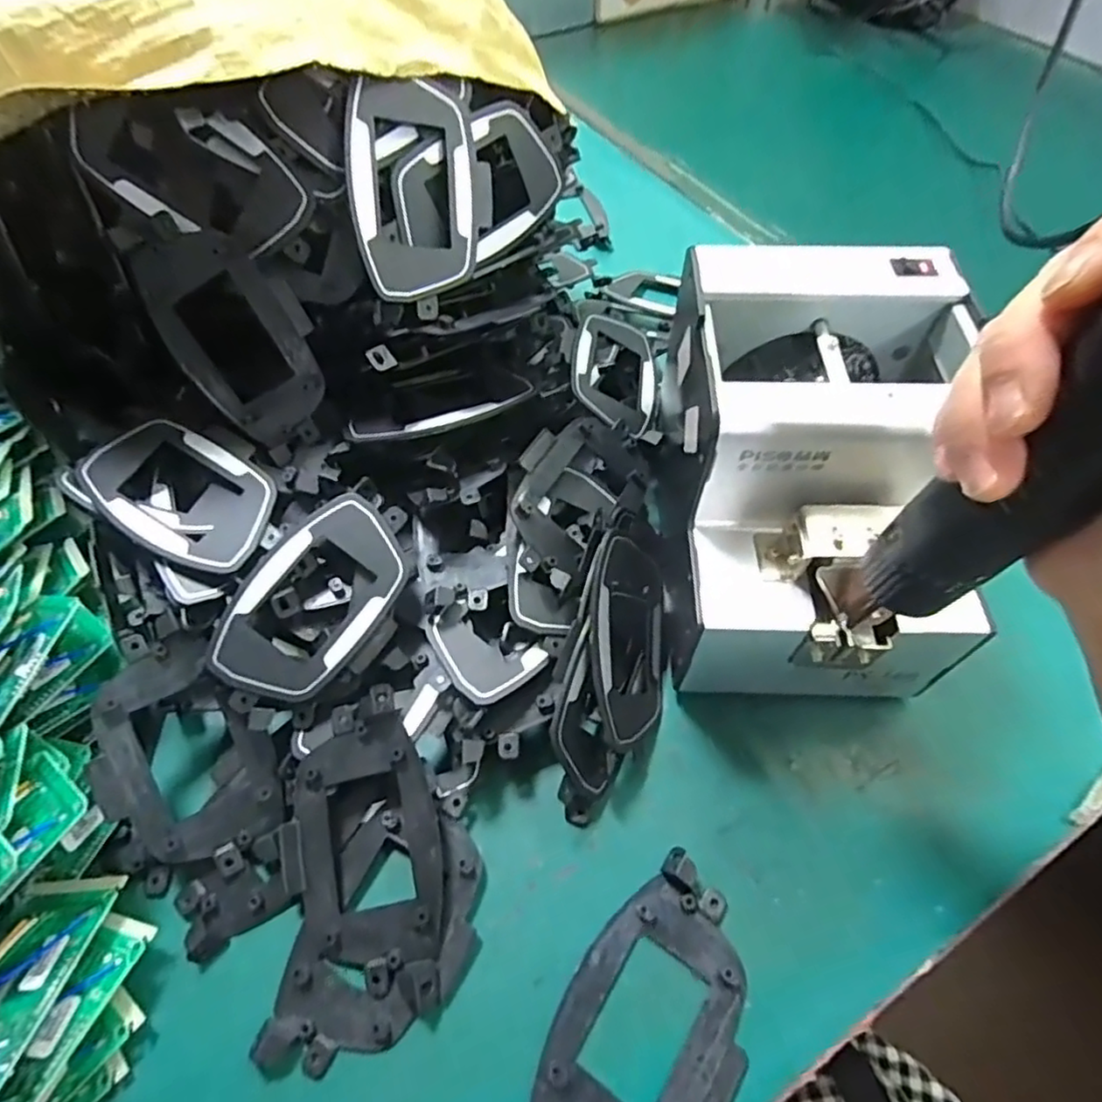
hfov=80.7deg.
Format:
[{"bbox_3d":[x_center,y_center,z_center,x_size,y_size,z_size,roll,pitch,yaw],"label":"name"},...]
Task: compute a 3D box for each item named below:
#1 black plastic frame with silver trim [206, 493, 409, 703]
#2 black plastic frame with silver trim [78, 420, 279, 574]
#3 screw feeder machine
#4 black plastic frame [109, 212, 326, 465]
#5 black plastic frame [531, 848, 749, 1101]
[{"bbox_3d":[-0.114,0.023,0.311,0.068,0.008,0.102,39,78,4],"label":"black plastic frame with silver trim"},{"bbox_3d":[-0.184,-0.029,0.324,0.100,0.013,0.058,25,61,17],"label":"black plastic frame with silver trim"},{"bbox_3d":[0.126,-0.036,0.320,0.126,0.134,0.181,-2,57,0],"label":"screw feeder machine"},{"bbox_3d":[-0.151,-0.104,0.314,0.066,0.116,0.008,-22,26,11],"label":"black plastic frame"},{"bbox_3d":[0.040,0.196,0.263,0.069,0.012,0.124,32,64,20],"label":"black plastic frame"}]

